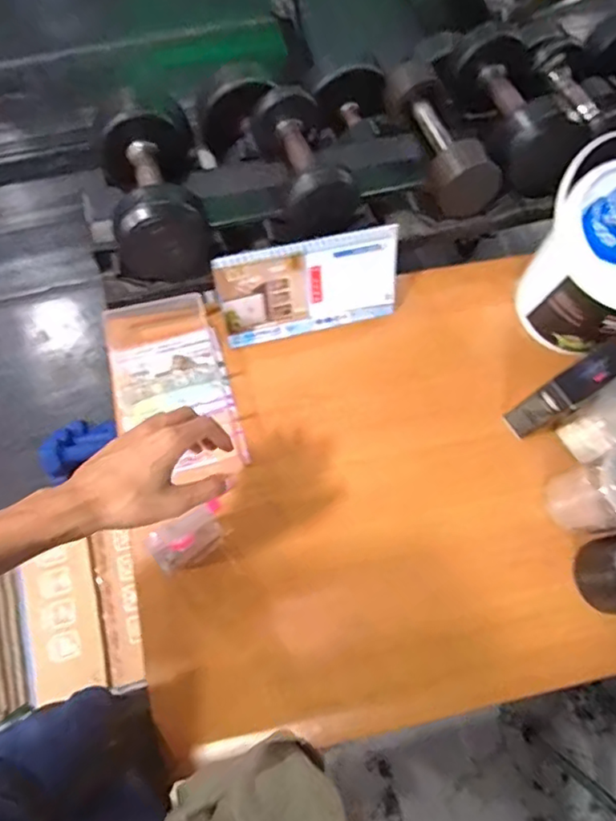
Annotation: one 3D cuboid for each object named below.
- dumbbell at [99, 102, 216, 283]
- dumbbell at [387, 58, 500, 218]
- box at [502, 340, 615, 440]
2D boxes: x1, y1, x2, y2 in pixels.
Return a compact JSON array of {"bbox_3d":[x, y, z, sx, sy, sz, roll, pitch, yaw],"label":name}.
[{"bbox_3d":[-0.206,-0.306,0.827,0.125,0.134,0.230,-8,73,-5],"label":"dumbbell"},{"bbox_3d":[0.197,-0.418,0.916,0.102,0.108,0.247,-15,73,-7],"label":"dumbbell"},{"bbox_3d":[0.338,-0.023,0.793,0.112,0.149,0.044,-30,76,-11],"label":"box"}]

